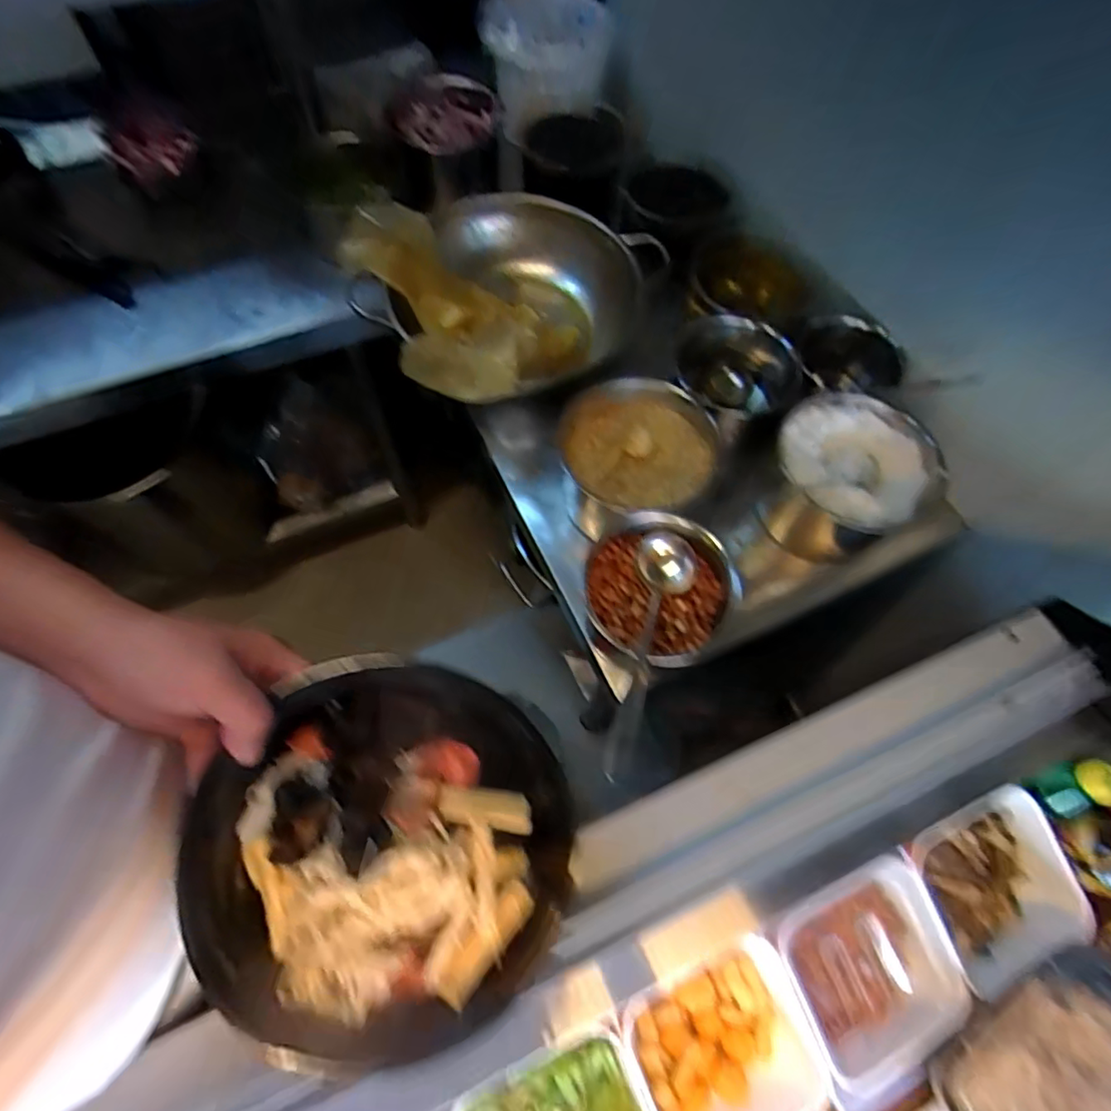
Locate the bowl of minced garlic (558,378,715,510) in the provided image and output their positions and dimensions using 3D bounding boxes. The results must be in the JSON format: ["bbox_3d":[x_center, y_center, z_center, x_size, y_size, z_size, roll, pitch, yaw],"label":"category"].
[{"bbox_3d":[0.091,-0.117,0.684,0.178,0.060,0.176,26,68,9],"label":"bowl of minced garlic"}]

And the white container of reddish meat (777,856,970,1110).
[{"bbox_3d":[0.287,0.379,0.529,0.149,0.062,0.163,-17,68,-9],"label":"white container of reddish meat"}]

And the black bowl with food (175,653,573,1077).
[{"bbox_3d":[-0.103,0.194,0.390,0.239,0.081,0.239,3,74,-11],"label":"black bowl with food"}]

